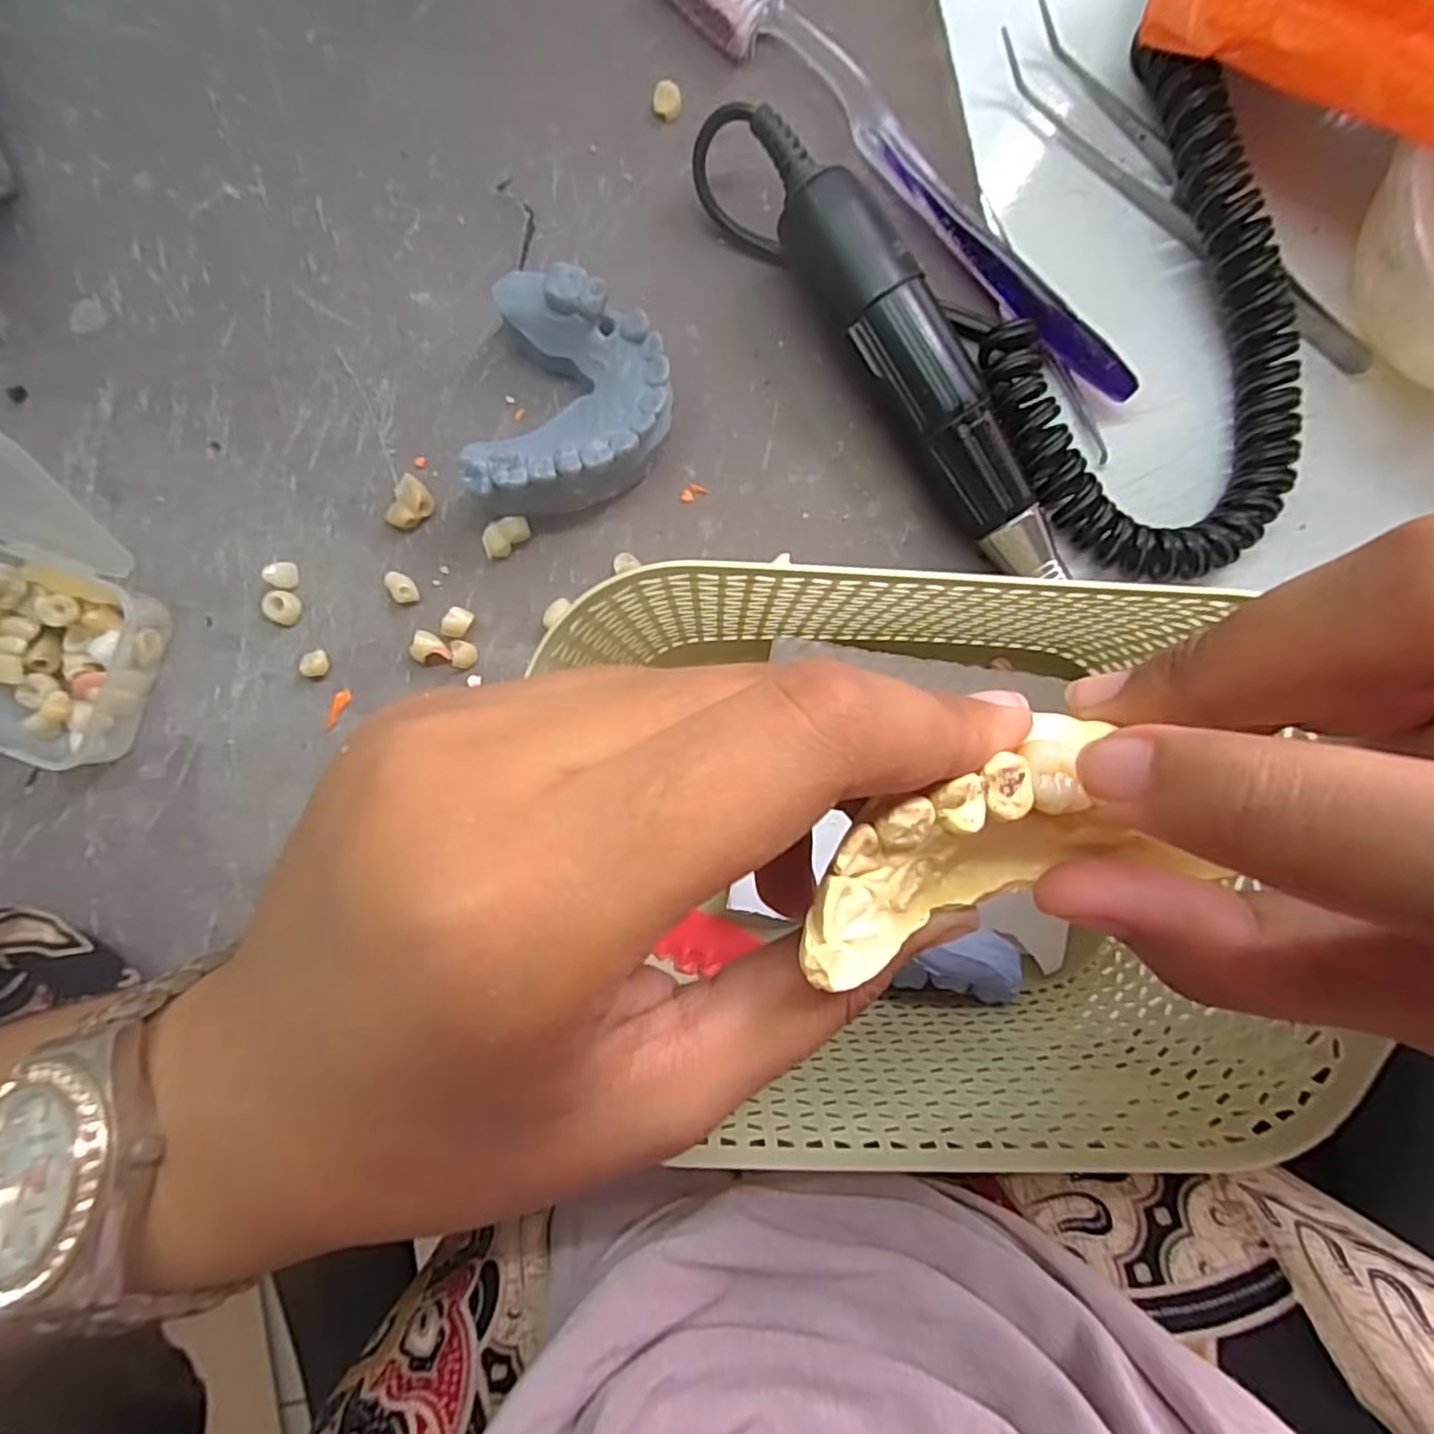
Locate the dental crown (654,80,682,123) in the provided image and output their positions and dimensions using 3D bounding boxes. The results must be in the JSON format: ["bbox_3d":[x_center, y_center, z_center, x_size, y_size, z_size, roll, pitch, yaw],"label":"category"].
[{"bbox_3d":[-0.015,-0.186,0.213,0.009,0.005,0.008,-7,90,-1],"label":"dental crown"}]

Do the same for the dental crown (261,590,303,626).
[{"bbox_3d":[-0.130,-0.033,0.212,0.009,0.006,0.010,17,90,0],"label":"dental crown"}]

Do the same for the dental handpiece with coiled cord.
[{"bbox_3d":[0.098,-0.123,0.203,0.125,0.029,0.180,-36,90,-1],"label":"dental handpiece with coiled cord"}]

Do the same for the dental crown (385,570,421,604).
[{"bbox_3d":[-0.095,-0.039,0.213,0.007,0.005,0.011,-29,90,-1],"label":"dental crown"}]

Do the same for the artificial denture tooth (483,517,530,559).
[{"bbox_3d":[-0.063,-0.054,0.212,0.015,0.009,0.007,-40,90,0],"label":"artificial denture tooth"}]

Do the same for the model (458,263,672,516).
[{"bbox_3d":[-0.043,-0.089,0.204,0.055,0.025,0.062,22,90,0],"label":"model"}]

